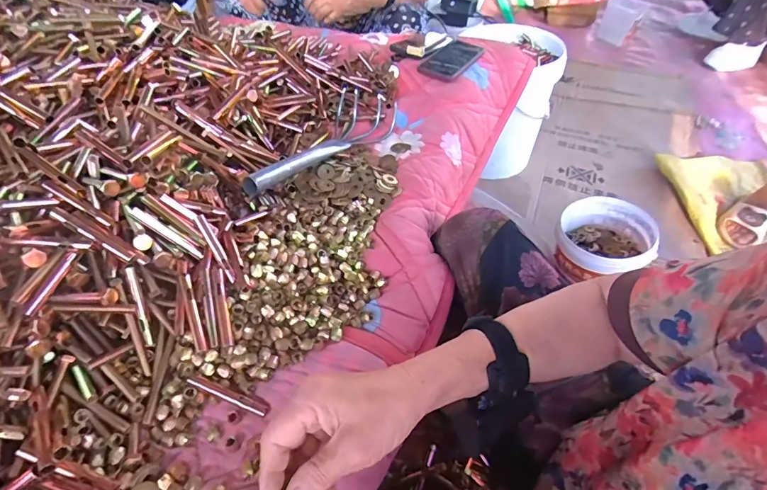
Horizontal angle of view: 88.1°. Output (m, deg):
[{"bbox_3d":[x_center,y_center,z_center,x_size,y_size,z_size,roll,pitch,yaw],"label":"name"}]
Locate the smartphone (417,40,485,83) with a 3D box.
[{"bbox_3d":[0.140,-0.371,0.787,0.078,0.011,0.167,27,53,14],"label":"smartphone"}]

